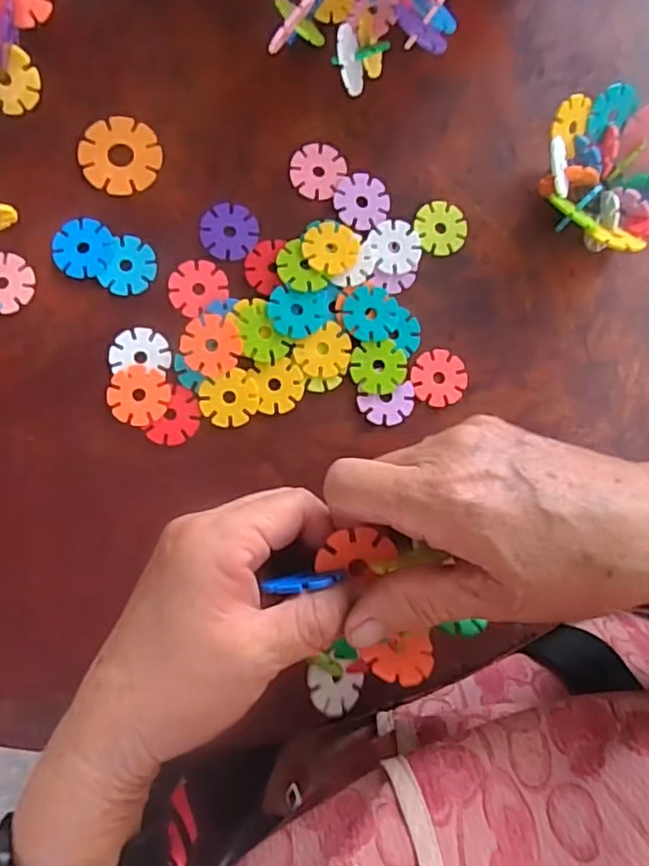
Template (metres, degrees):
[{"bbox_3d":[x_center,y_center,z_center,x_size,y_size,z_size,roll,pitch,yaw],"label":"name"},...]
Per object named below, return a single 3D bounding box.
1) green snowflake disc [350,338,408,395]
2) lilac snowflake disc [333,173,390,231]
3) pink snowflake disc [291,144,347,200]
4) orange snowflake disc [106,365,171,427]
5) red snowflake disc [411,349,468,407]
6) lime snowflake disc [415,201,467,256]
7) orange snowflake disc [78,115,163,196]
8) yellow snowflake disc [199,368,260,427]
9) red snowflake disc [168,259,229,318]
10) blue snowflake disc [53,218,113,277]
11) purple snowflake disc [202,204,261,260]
[{"bbox_3d":[0.031,-0.037,0.343,0.031,0.004,0.029,1,84,-7],"label":"green snowflake disc"},{"bbox_3d":[0.021,-0.133,0.350,0.030,0.004,0.032,1,84,-7],"label":"lilac snowflake disc"},{"bbox_3d":[-0.004,-0.150,0.349,0.029,0.004,0.034,34,82,-2],"label":"pink snowflake disc"},{"bbox_3d":[-0.098,-0.020,0.326,0.032,0.004,0.031,1,84,-7],"label":"orange snowflake disc"},{"bbox_3d":[0.065,-0.031,0.347,0.029,0.004,0.032,30,82,-3],"label":"red snowflake disc"},{"bbox_3d":[0.068,-0.119,0.357,0.030,0.004,0.031,1,84,-7],"label":"lime snowflake disc"},{"bbox_3d":[-0.111,-0.153,0.338,0.041,0.004,0.042,1,84,-7],"label":"orange snowflake disc"},{"bbox_3d":[-0.051,-0.019,0.331,0.031,0.004,0.030,-1,85,-7],"label":"yellow snowflake disc"},{"bbox_3d":[-0.070,-0.080,0.336,0.031,0.004,0.028,-40,90,-9],"label":"red snowflake disc"},{"bbox_3d":[-0.129,-0.099,0.330,0.030,0.004,0.032,1,84,-7],"label":"blue snowflake disc"},{"bbox_3d":[-0.052,-0.112,0.341,0.032,0.004,0.032,1,84,-7],"label":"purple snowflake disc"}]

